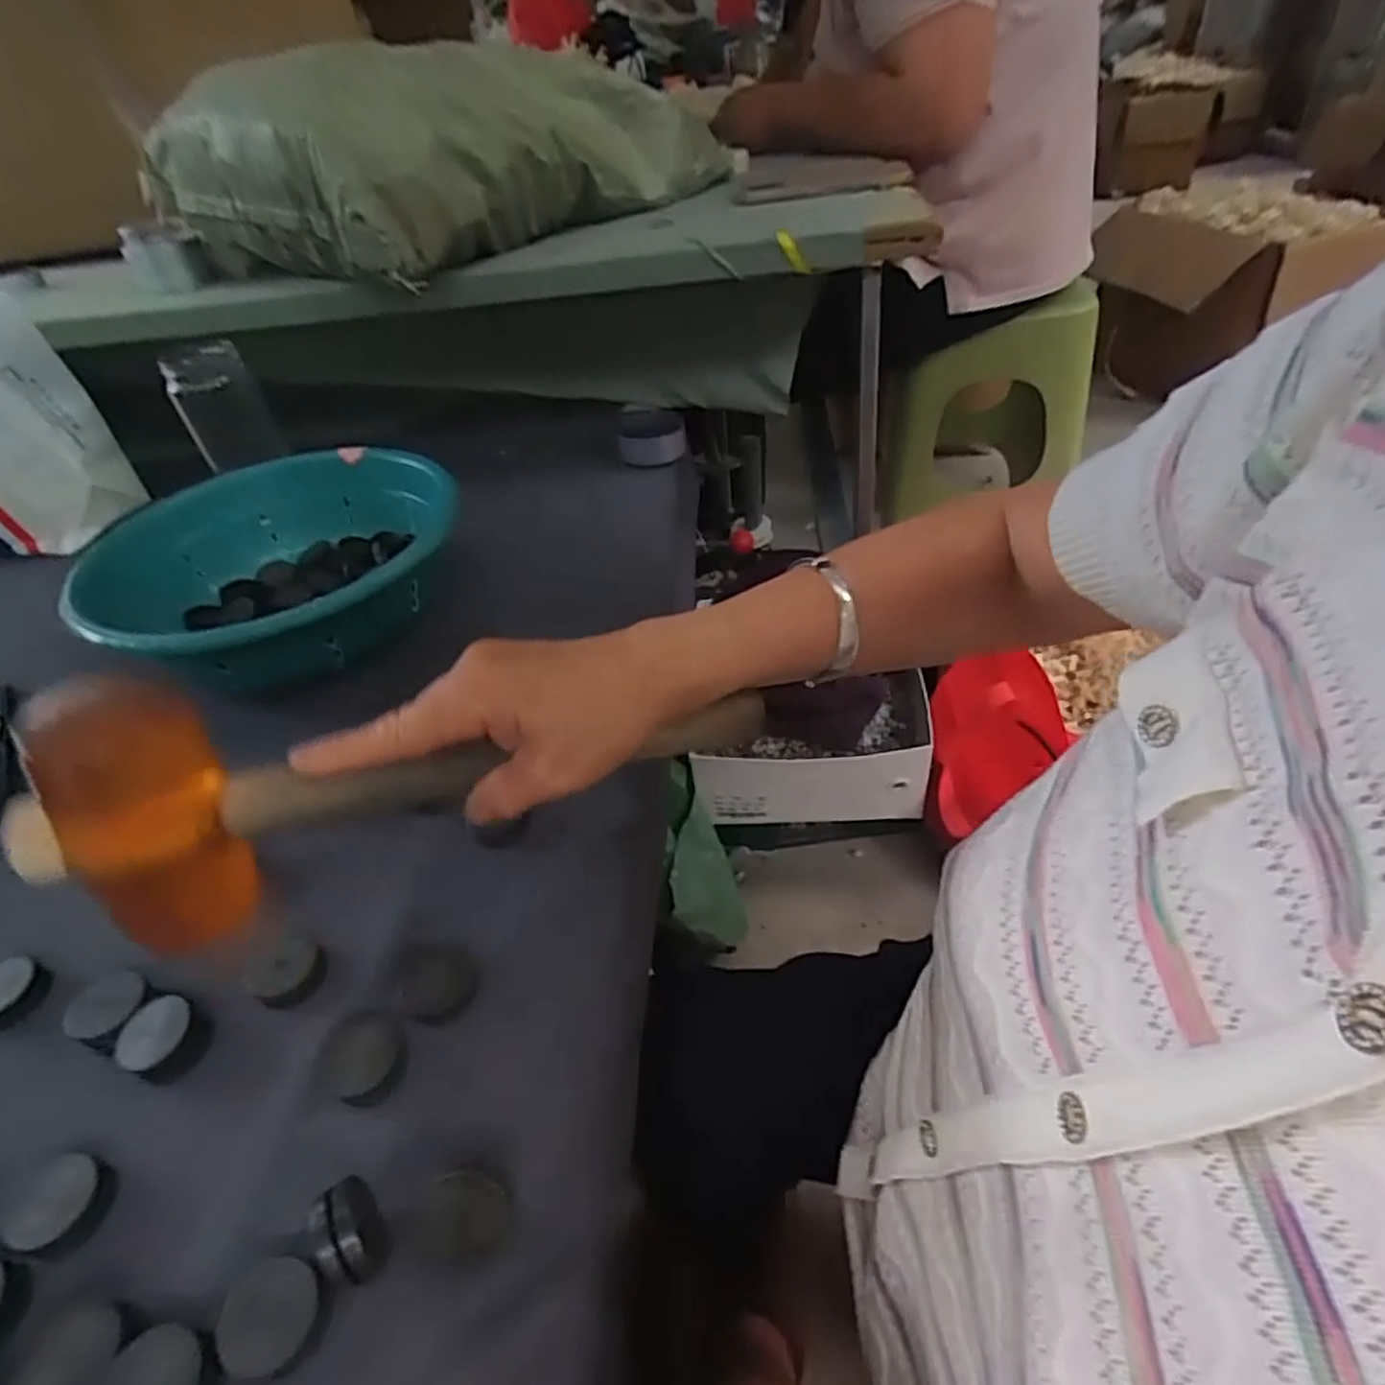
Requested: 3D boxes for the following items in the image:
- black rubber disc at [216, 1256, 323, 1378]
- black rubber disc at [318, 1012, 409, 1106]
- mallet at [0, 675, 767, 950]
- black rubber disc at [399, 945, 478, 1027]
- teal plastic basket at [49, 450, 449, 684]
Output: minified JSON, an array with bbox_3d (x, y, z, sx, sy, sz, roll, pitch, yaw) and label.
[{"bbox_3d":[-0.150,0.220,0.261,0.036,0.004,0.032,-3,42,6],"label":"black rubber disc"},{"bbox_3d":[-0.146,0.162,0.328,0.038,0.008,0.033,13,46,22],"label":"black rubber disc"},{"bbox_3d":[-0.107,0.035,0.316,0.295,0.089,0.056,-6,40,-19],"label":"mallet"},{"bbox_3d":[-0.122,0.137,0.352,0.041,0.006,0.033,30,54,34],"label":"black rubber disc"},{"bbox_3d":[-0.306,-0.091,0.564,0.259,0.078,0.258,-16,43,-9],"label":"teal plastic basket"}]

